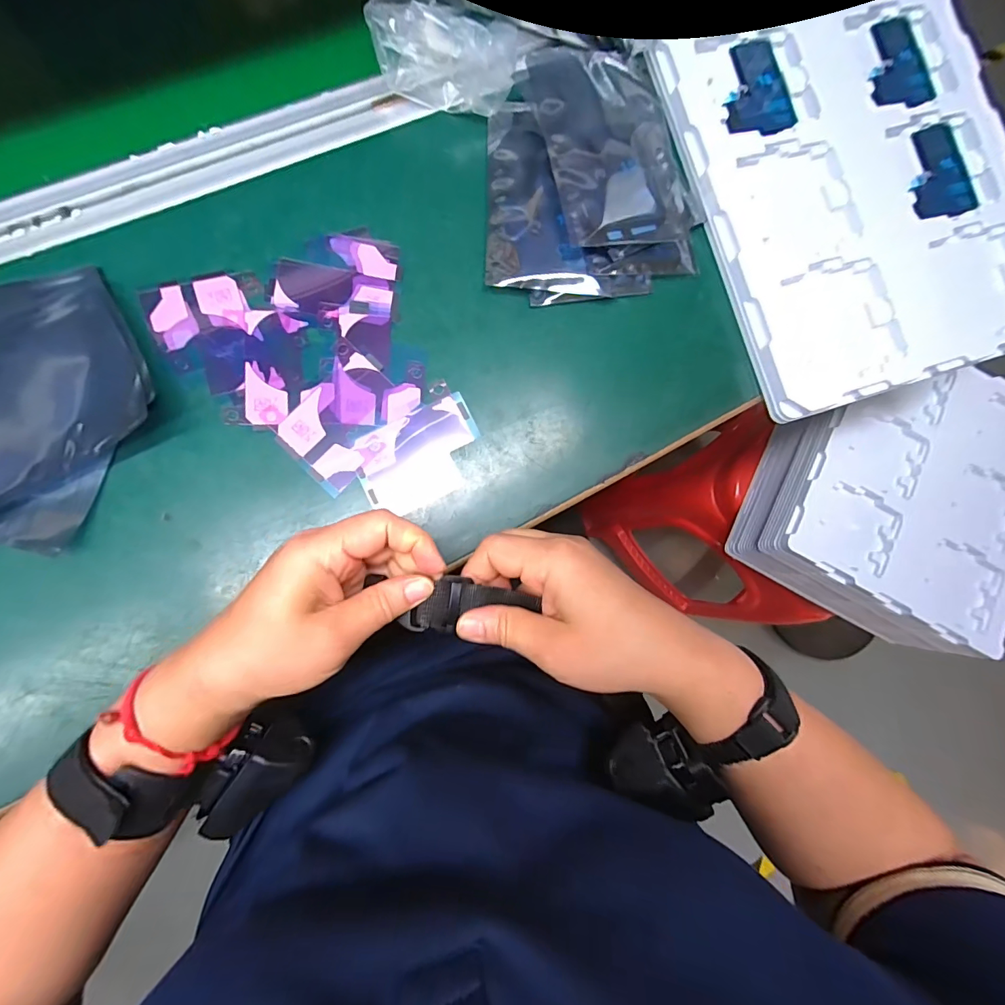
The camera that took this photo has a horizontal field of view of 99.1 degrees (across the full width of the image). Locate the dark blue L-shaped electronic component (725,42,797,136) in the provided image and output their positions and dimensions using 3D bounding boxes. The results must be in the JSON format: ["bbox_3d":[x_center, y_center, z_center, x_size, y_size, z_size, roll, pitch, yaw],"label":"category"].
[{"bbox_3d":[0.197,-0.324,0.336,0.060,0.004,0.080,-15,82,-7],"label":"dark blue L-shaped electronic component"}]

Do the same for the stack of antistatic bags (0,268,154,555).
[{"bbox_3d":[-0.299,-0.061,0.246,0.151,0.024,0.158,10,82,-6],"label":"stack of antistatic bags"}]

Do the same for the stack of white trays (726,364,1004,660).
[{"bbox_3d":[0.499,-0.015,0.556,0.277,0.120,0.320,27,81,-3],"label":"stack of white trays"}]

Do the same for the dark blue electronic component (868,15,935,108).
[{"bbox_3d":[0.324,-0.363,0.353,0.067,0.006,0.085,-14,83,-12],"label":"dark blue electronic component"}]

